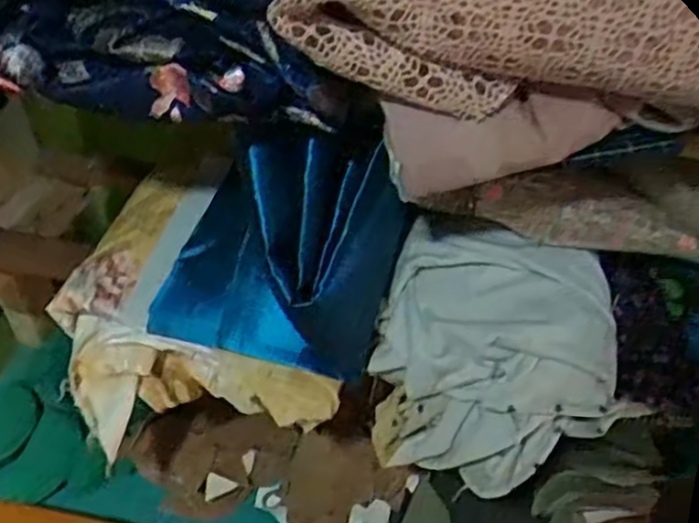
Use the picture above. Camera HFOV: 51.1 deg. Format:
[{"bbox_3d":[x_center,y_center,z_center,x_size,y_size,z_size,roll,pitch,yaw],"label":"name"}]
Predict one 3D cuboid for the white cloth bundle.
[{"bbox_3d":[0.119,0.080,0.589,0.192,0.162,0.122,5,43,4],"label":"white cloth bundle"}]

